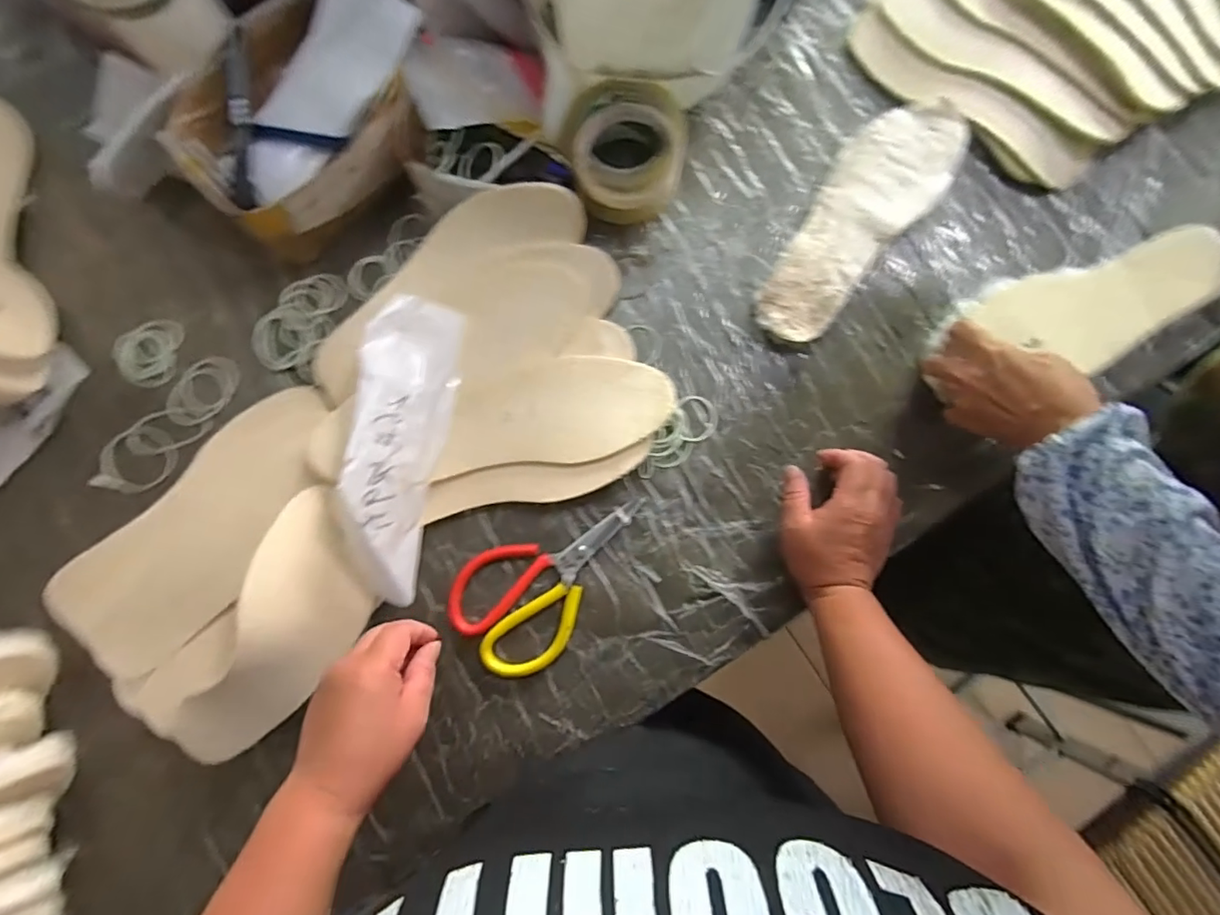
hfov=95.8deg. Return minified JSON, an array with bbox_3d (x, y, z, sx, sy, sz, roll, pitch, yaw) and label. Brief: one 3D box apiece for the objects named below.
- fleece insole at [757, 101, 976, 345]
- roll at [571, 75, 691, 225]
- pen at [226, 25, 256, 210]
[{"bbox_3d":[0.238,-0.223,0.514,0.097,0.020,0.271,29,85,10],"label":"fleece insole"},{"bbox_3d":[0.018,-0.267,0.503,0.092,0.072,0.106,5,83,0],"label":"roll"},{"bbox_3d":[-0.312,-0.283,0.465,0.015,0.017,0.137,1,97,0],"label":"pen"}]

